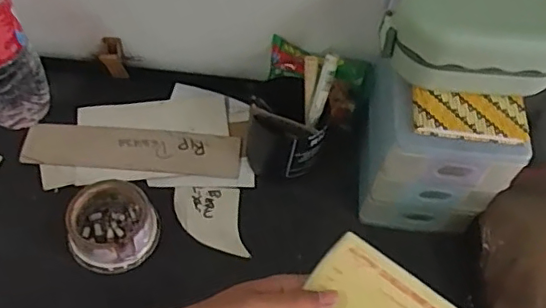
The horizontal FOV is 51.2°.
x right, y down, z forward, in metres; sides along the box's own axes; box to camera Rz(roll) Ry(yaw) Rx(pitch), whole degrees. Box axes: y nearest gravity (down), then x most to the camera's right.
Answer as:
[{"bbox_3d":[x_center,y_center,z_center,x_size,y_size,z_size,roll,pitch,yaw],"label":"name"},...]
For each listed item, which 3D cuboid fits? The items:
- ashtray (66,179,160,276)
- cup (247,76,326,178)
[{"bbox_3d":[-0.184,0.083,0.660,0.096,0.044,0.100,10,58,2],"label":"ashtray"},{"bbox_3d":[0.012,-0.026,0.699,0.081,0.138,0.089,2,58,-3],"label":"cup"}]

